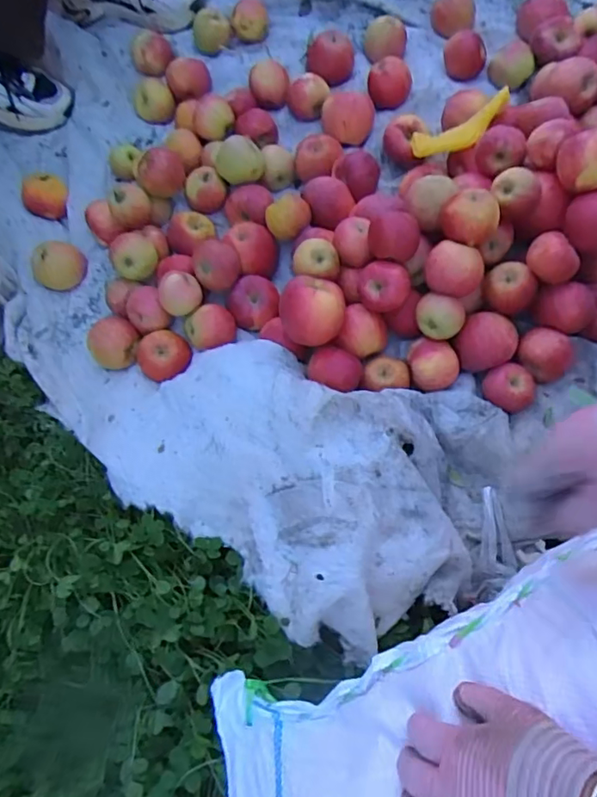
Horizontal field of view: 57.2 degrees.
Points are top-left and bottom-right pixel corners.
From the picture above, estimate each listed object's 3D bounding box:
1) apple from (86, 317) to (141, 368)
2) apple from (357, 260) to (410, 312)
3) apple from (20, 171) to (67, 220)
[{"bbox_3d":[-0.252,-0.075,0.746,0.069,0.056,0.063,-1,70,3],"label":"apple"},{"bbox_3d":[0.108,-0.141,0.702,0.064,0.058,0.054,5,71,5],"label":"apple"},{"bbox_3d":[-0.395,-0.319,0.845,0.066,0.057,0.064,-1,71,2],"label":"apple"}]

